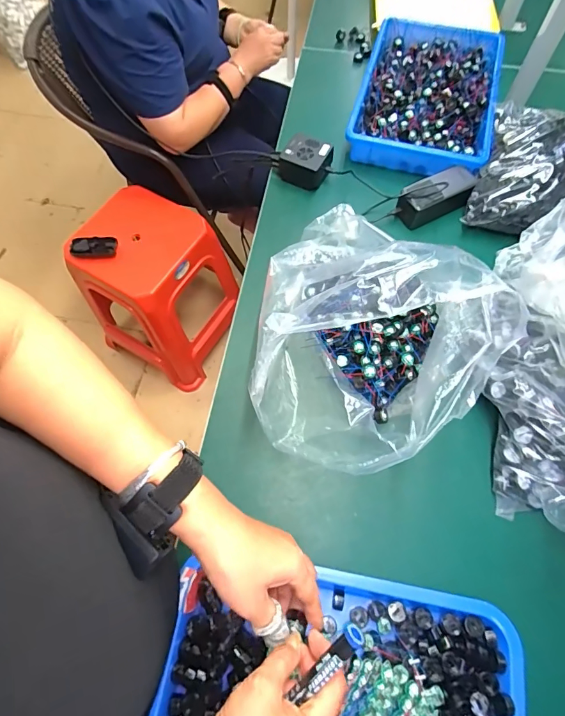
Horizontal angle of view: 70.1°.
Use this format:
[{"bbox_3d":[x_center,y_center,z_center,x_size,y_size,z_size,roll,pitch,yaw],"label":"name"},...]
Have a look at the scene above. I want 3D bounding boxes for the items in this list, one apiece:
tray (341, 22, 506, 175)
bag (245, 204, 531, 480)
[{"bbox_3d":[0.284,-0.517,0.785,0.246,0.055,0.376,15,68,8],"label":"tray"},{"bbox_3d":[0.096,0.007,0.479,0.225,0.209,0.236,25,70,11],"label":"bag"}]

